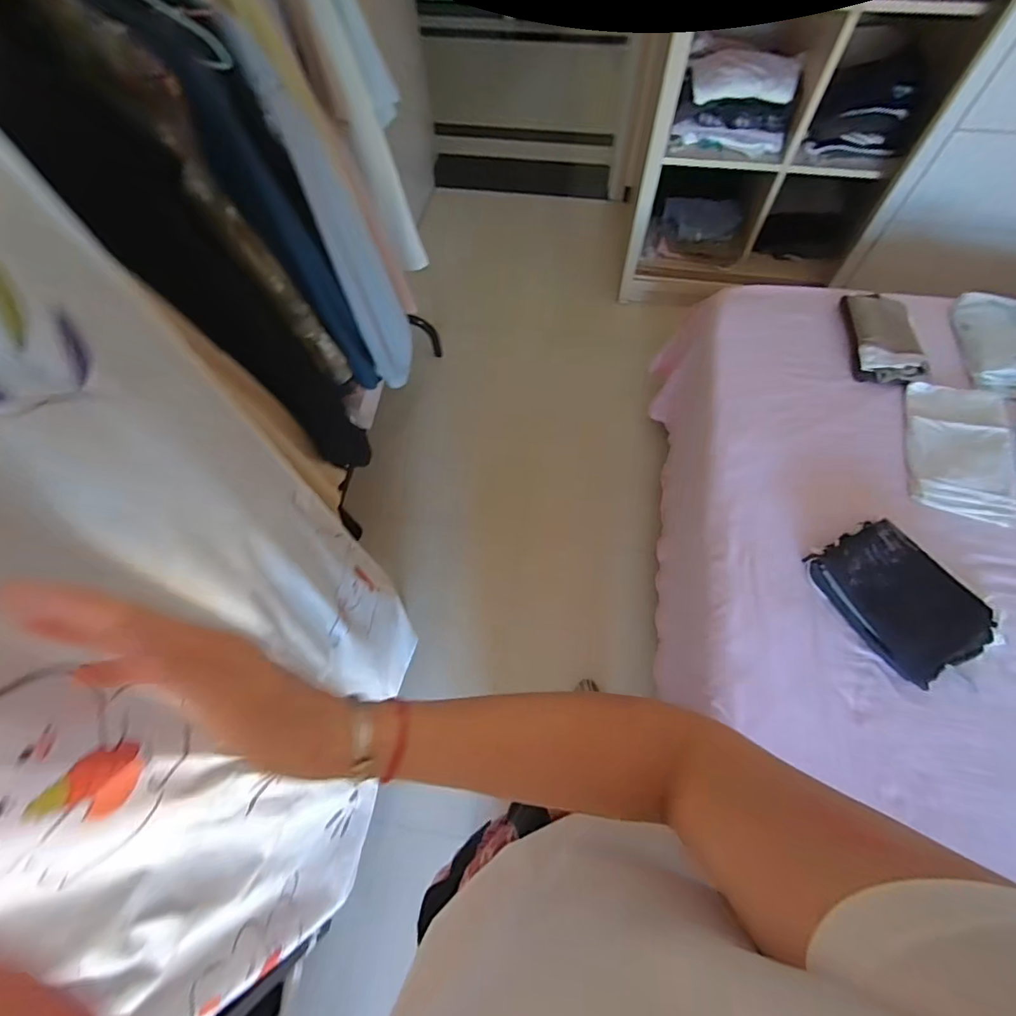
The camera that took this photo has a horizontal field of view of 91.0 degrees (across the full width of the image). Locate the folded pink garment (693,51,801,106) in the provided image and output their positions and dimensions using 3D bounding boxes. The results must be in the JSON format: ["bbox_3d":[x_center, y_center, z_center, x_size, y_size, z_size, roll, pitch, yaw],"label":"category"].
[{"bbox_3d":[0.673,-1.223,1.416,0.286,0.060,0.191,7,62,4],"label":"folded pink garment"}]

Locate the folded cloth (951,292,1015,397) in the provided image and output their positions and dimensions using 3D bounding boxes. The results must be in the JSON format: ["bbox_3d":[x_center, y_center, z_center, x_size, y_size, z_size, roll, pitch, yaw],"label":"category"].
[{"bbox_3d":[1.150,-0.396,1.144,0.172,0.060,0.299,12,63,6],"label":"folded cloth"}]

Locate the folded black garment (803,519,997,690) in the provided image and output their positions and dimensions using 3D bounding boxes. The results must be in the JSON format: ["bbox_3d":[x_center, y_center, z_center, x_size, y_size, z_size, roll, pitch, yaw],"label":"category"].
[{"bbox_3d":[0.723,0.157,0.916,0.213,0.076,0.270,-25,65,-13],"label":"folded black garment"}]

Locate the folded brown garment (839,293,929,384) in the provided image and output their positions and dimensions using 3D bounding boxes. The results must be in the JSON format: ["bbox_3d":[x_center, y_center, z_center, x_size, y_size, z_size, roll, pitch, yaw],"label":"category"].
[{"bbox_3d":[0.879,-0.419,1.170,0.151,0.056,0.289,8,63,4],"label":"folded brown garment"}]

